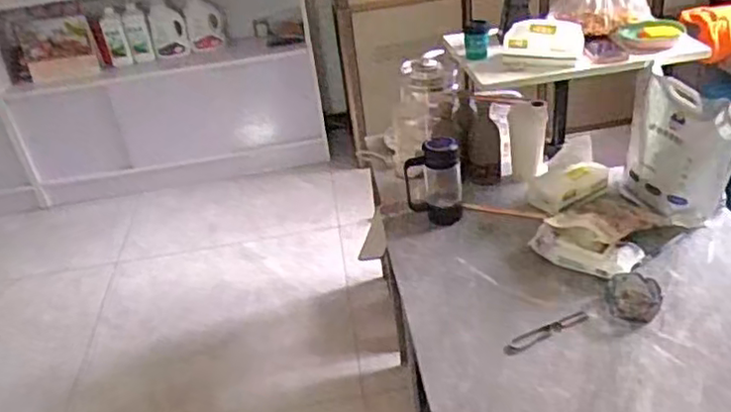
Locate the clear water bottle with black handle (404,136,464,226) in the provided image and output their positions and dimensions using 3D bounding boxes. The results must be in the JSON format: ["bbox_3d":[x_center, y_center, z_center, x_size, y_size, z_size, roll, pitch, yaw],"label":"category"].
[{"bbox_3d":[0.145,-0.061,1.405,0.122,0.184,0.080,4,35,19],"label":"clear water bottle with black handle"}]

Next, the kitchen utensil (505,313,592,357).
[{"bbox_3d":[0.308,0.215,1.122,0.163,0.007,0.031,-19,35,-17],"label":"kitchen utensil"}]

